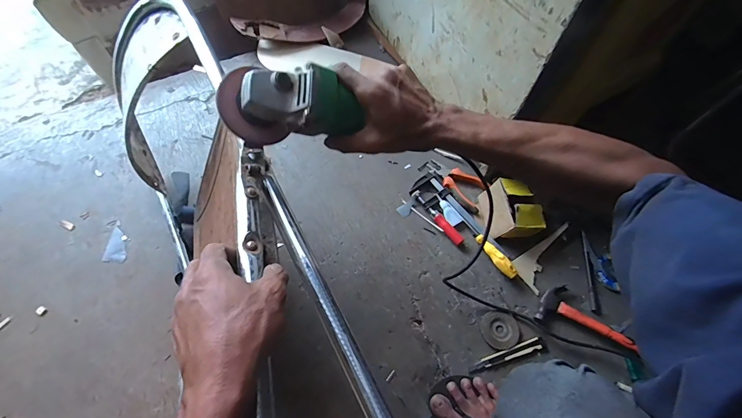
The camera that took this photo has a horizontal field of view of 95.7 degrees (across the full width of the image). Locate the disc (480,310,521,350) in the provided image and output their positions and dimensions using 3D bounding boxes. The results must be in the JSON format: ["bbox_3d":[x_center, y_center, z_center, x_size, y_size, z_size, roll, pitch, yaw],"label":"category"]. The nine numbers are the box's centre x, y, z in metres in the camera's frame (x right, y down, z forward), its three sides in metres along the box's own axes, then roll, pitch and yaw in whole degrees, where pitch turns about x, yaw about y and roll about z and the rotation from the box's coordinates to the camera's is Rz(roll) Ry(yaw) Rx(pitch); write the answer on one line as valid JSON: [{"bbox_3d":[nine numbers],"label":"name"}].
[{"bbox_3d":[0.260,0.240,0.672,0.079,0.005,0.072,1,64,-2],"label":"disc"}]

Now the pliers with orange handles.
[{"bbox_3d":[0.201,-0.064,0.802,0.158,0.022,0.077,35,68,13],"label":"pliers with orange handles"}]

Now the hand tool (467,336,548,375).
[{"bbox_3d":[0.264,0.282,0.649,0.163,0.008,0.029,-13,65,-9],"label":"hand tool"}]

